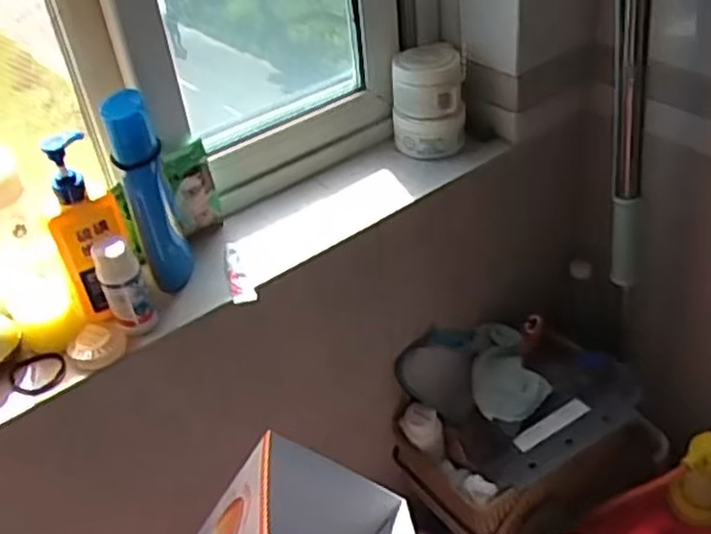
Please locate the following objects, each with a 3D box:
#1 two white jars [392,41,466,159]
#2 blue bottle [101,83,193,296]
[{"bbox_3d":[0.097,-0.221,1.008,0.094,0.128,0.114,-2,39,6],"label":"two white jars"},{"bbox_3d":[-0.215,-0.075,0.794,0.050,0.211,0.055,-17,39,-13],"label":"blue bottle"}]

